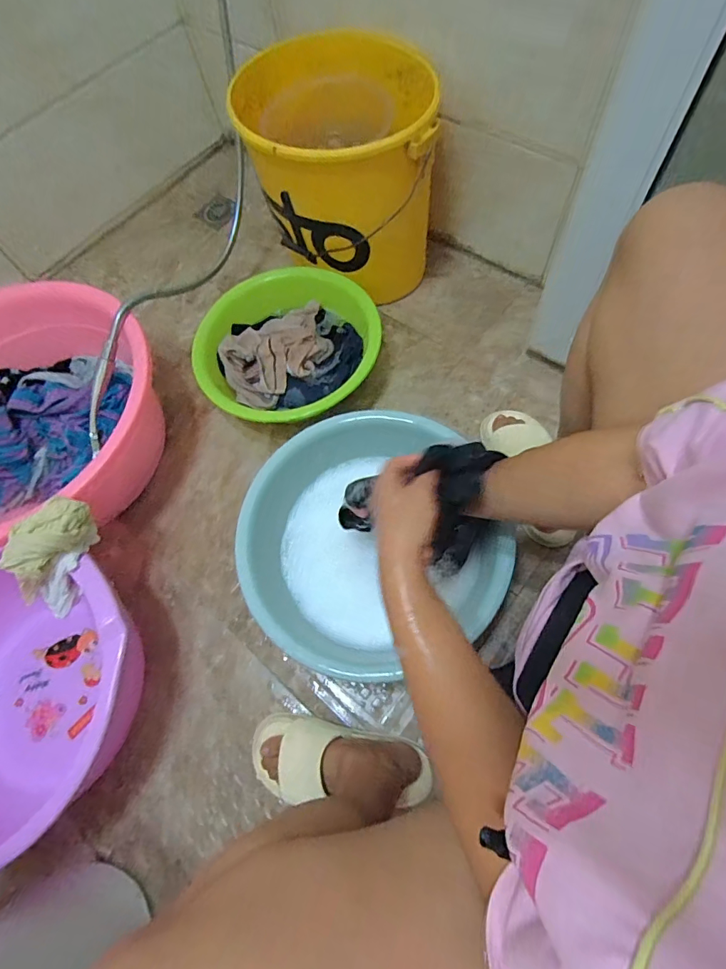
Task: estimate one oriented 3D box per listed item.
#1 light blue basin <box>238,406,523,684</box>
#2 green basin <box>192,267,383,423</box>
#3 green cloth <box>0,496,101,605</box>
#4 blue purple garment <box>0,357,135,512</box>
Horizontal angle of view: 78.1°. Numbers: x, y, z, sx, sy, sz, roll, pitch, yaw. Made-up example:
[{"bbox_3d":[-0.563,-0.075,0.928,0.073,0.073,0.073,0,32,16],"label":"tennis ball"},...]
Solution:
[{"bbox_3d":[0.003,0.082,0.688,0.358,0.135,0.357,-2,66,5],"label":"light blue basin"},{"bbox_3d":[-0.136,-0.245,0.841,0.307,0.117,0.312,-1,70,2],"label":"green basin"},{"bbox_3d":[-0.416,0.077,0.585,0.071,0.069,0.130,35,75,19],"label":"green cloth"},{"bbox_3d":[-0.581,-0.115,0.802,0.219,0.135,0.350,32,74,18],"label":"blue purple garment"}]

